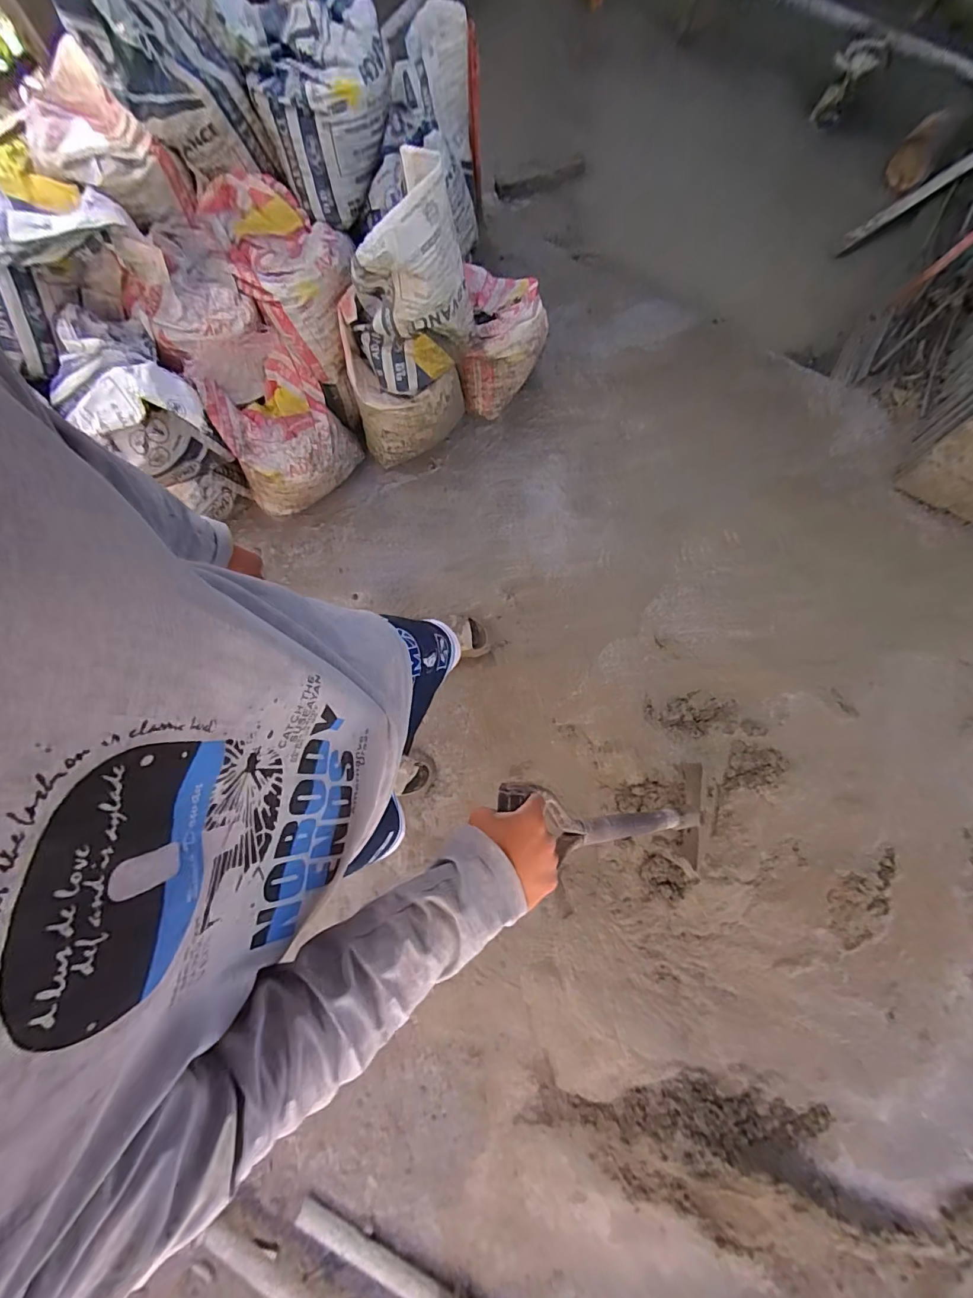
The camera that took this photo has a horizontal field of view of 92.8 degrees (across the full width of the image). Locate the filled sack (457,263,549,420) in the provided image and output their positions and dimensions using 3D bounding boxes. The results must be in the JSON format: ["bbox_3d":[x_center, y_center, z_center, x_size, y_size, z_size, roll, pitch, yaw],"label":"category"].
[{"bbox_3d":[0.055,-0.962,1.477,0.244,0.274,0.335,4,79,0],"label":"filled sack"}]

